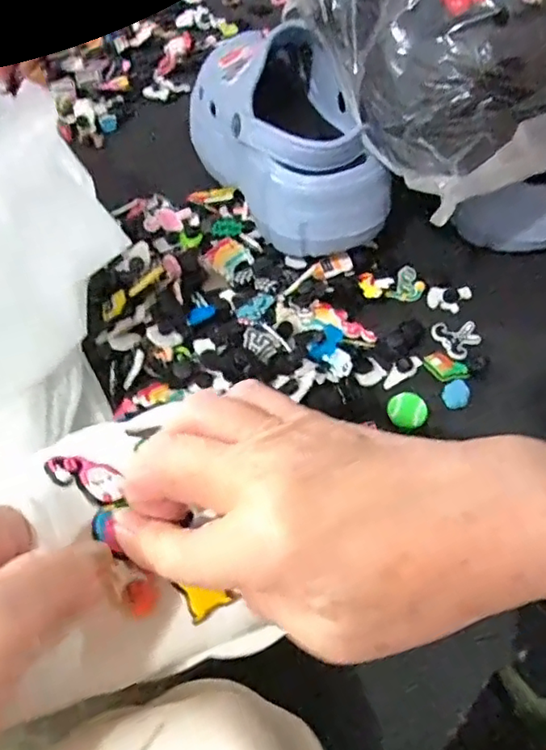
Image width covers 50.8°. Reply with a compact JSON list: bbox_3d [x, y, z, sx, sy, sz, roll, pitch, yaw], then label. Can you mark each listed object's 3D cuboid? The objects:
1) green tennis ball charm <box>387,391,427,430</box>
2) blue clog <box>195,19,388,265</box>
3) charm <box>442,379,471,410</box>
[{"bbox_3d":[0.083,0.022,0.355,0.022,0.004,0.024,-3,67,7],"label":"green tennis ball charm"},{"bbox_3d":[-0.004,-0.191,0.448,0.086,0.104,0.230,-20,55,-15],"label":"blue clog"},{"bbox_3d":[0.115,0.012,0.362,0.016,0.005,0.022,21,55,15],"label":"charm"}]

